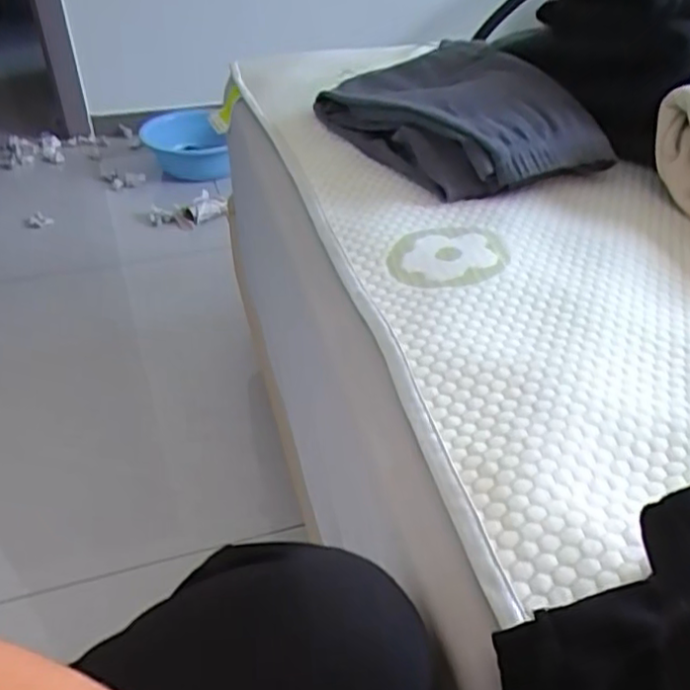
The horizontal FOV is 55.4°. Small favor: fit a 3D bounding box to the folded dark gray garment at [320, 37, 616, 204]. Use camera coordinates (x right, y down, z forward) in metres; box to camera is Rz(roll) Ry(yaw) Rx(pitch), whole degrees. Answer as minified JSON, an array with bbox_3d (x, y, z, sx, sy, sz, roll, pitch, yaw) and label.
[{"bbox_3d":[0.134,-0.246,0.696,0.219,0.082,0.267,-16,43,-22],"label":"folded dark gray garment"}]

